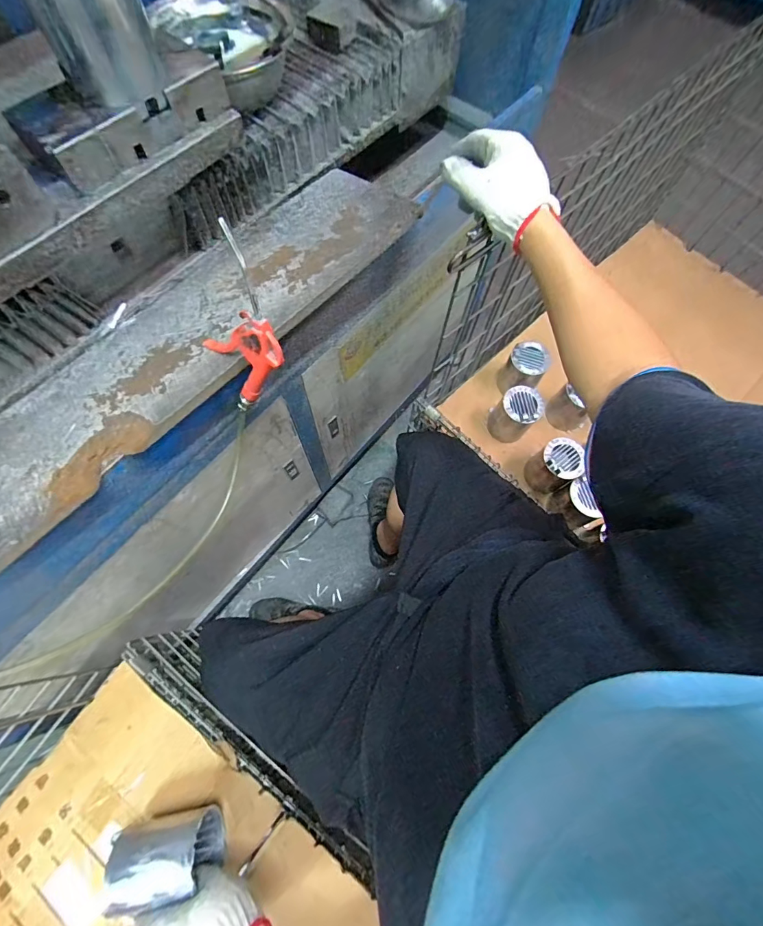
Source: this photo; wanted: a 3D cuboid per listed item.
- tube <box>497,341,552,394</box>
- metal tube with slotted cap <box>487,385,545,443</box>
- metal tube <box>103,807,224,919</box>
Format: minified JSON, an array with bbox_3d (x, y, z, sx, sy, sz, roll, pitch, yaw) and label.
[{"bbox_3d":[0.323,-0.213,0.922,0.082,0.115,0.075,1,70,-2],"label":"tube"},{"bbox_3d":[0.296,-0.109,0.895,0.086,0.110,0.088,1,70,-2],"label":"metal tube with slotted cap"},{"bbox_3d":[-0.277,0.499,0.523,0.112,0.089,0.078,-9,70,-6],"label":"metal tube"}]

